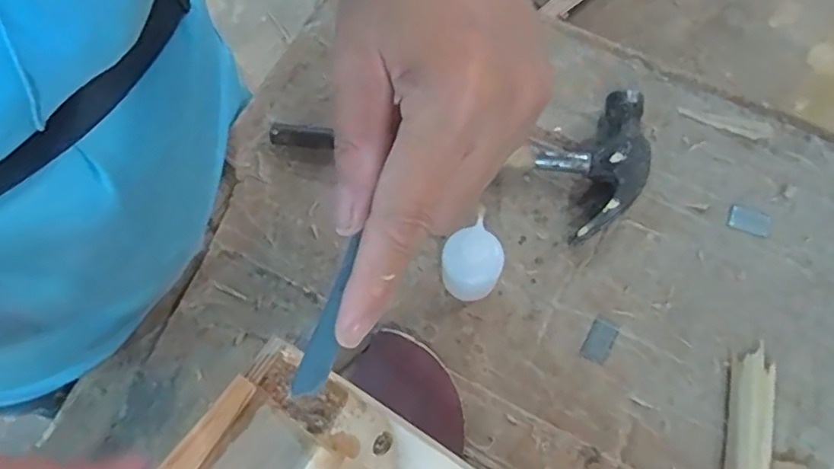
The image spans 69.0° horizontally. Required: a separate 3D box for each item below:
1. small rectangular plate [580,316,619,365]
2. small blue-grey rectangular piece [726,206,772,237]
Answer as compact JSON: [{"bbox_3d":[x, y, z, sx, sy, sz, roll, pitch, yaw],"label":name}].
[{"bbox_3d":[0.109,0.062,0.360,0.016,0.004,0.026,27,75,10],"label":"small rectangular plate"},{"bbox_3d":[0.206,-0.009,0.376,0.025,0.004,0.015,22,75,9],"label":"small blue-grey rectangular piece"}]

